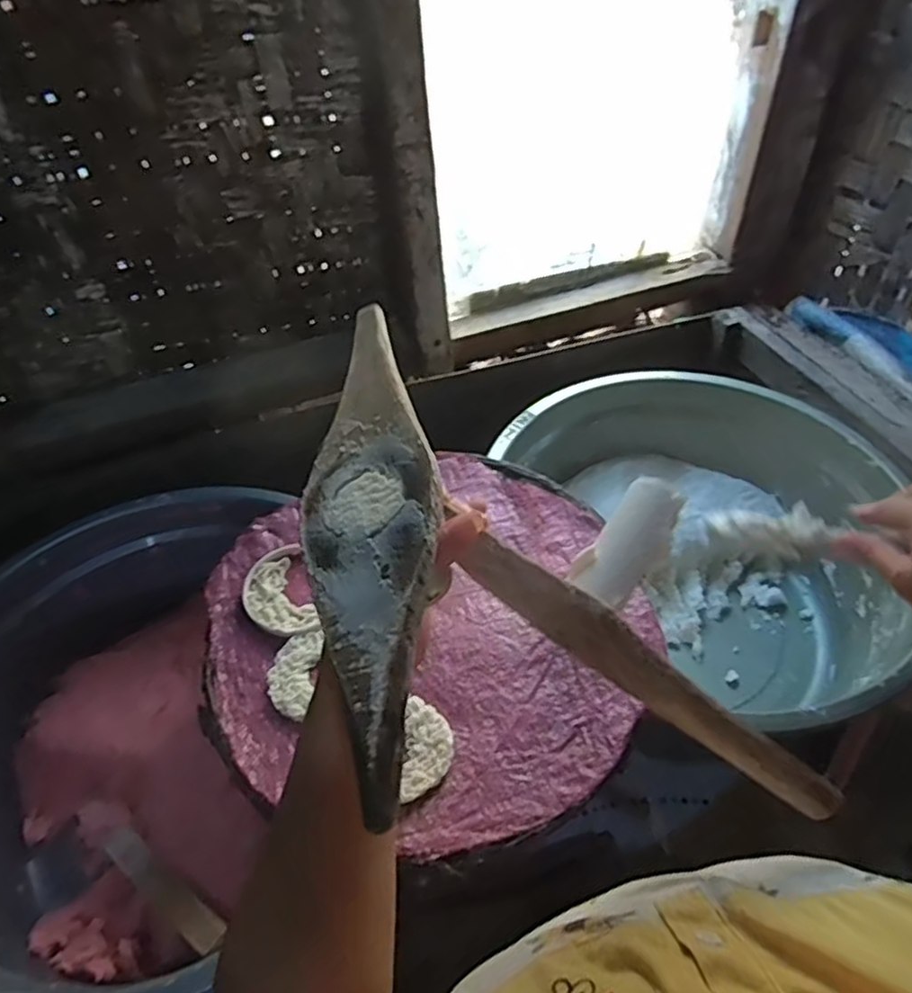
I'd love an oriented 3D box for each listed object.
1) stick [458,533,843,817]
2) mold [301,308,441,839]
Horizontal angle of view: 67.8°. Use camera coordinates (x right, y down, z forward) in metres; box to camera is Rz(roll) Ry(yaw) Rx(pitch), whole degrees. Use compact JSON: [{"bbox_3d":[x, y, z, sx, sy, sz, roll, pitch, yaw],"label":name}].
[{"bbox_3d":[0.099,0.090,0.345,0.217,0.035,0.017,37,55,-1],"label":"stick"},{"bbox_3d":[-0.039,0.004,0.307,0.060,0.015,0.254,-5,54,-1],"label":"mold"}]

